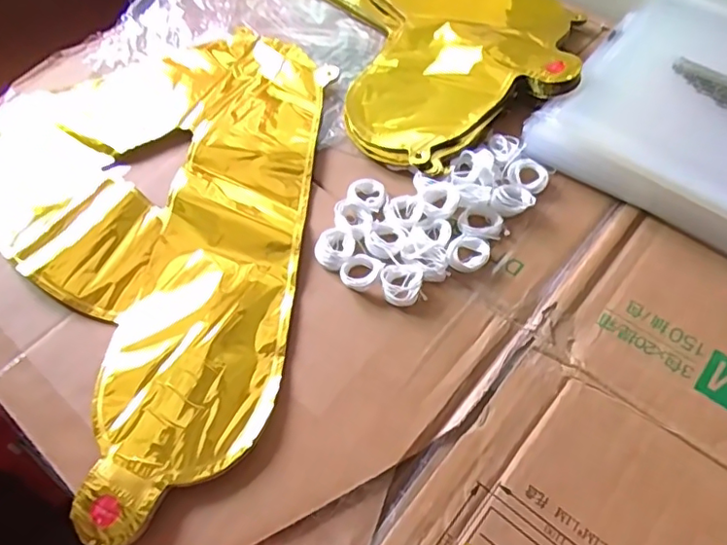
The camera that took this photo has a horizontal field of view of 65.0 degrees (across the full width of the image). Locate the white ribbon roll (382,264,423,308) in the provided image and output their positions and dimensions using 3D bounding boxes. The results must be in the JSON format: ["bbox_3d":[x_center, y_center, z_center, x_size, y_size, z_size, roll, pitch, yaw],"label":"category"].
[{"bbox_3d":[0.026,0.008,0.379,0.026,0.013,0.029,-7,58,-1],"label":"white ribbon roll"}]

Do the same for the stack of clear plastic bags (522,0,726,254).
[{"bbox_3d":[0.276,-0.121,0.429,0.218,0.033,0.228,32,65,20],"label":"stack of clear plastic bags"}]

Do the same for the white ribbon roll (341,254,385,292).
[{"bbox_3d":[-0.002,0.000,0.385,0.025,0.011,0.026,-1,58,2],"label":"white ribbon roll"}]

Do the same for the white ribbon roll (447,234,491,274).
[{"bbox_3d":[0.073,-0.013,0.392,0.026,0.010,0.031,21,62,15],"label":"white ribbon roll"}]

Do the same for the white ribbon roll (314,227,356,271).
[{"bbox_3d":[-0.020,-0.017,0.398,0.028,0.009,0.029,-1,58,2],"label":"white ribbon roll"}]

